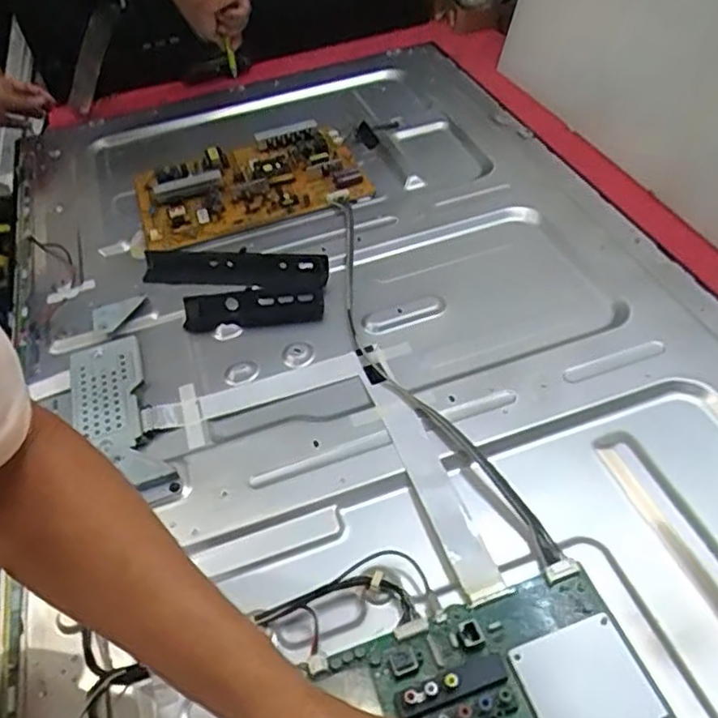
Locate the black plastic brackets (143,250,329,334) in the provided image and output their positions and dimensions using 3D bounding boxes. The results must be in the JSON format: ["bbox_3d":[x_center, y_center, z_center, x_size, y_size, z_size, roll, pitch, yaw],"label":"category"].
[{"bbox_3d":[-0.145,-0.077,0.715,0.210,0.029,0.104,7,50,12],"label":"black plastic brackets"}]

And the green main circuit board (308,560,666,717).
[{"bbox_3d":[0.080,0.230,0.405,0.214,0.014,0.153,-17,49,-9],"label":"green main circuit board"}]

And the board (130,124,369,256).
[{"bbox_3d":[-0.149,-0.232,0.861,0.286,0.032,0.184,-18,49,-10],"label":"board"}]

